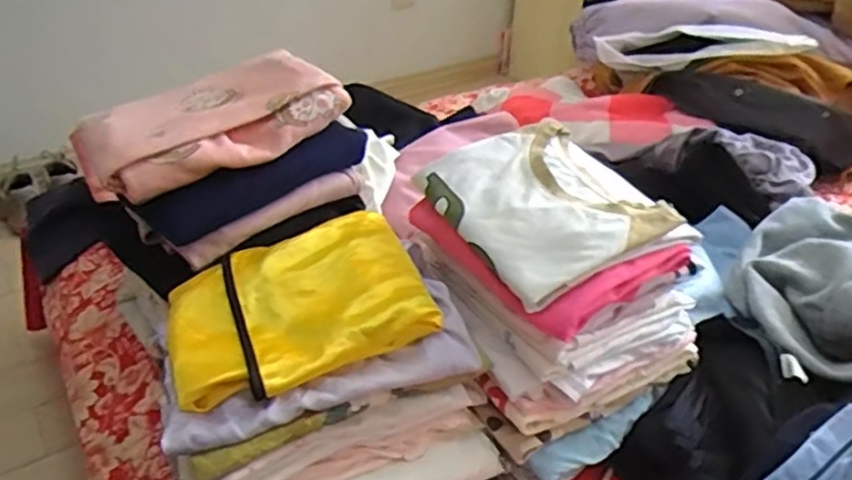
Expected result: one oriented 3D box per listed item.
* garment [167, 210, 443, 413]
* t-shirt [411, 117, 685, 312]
[{"bbox_3d":[-0.117,0.057,0.618,0.227,0.054,0.164,-14,37,-21],"label":"garment"},{"bbox_3d":[0.112,-0.038,0.652,0.186,0.050,0.206,-15,37,-22],"label":"t-shirt"}]

